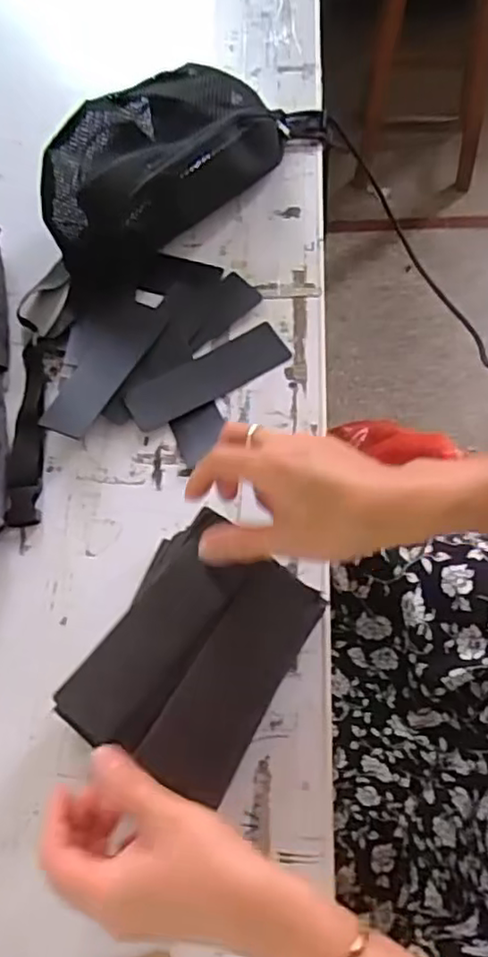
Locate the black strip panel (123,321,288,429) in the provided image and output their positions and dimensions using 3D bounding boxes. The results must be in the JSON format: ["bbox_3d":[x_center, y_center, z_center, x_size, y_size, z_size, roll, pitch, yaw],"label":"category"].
[{"bbox_3d":[-0.032,-0.091,0.573,0.147,0.005,0.047,-28,67,-8],"label":"black strip panel"}]

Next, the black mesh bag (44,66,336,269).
[{"bbox_3d":[-0.057,-0.320,0.634,0.310,0.081,0.128,-33,67,-10],"label":"black mesh bag"}]

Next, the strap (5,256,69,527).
[{"bbox_3d":[-0.181,-0.082,0.572,0.042,0.018,0.255,-5,65,2],"label":"strap"}]

